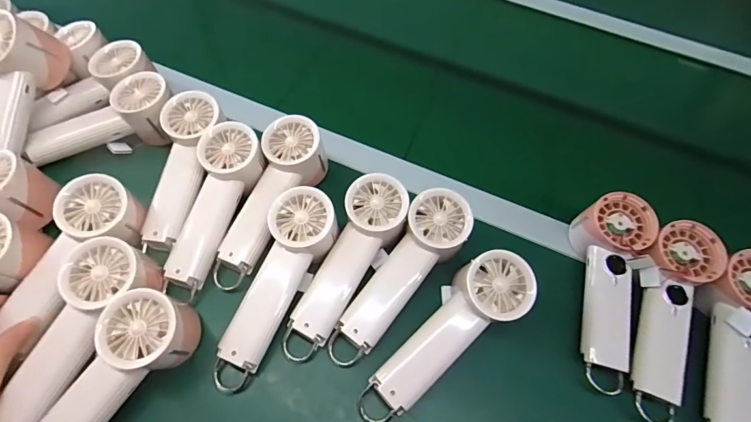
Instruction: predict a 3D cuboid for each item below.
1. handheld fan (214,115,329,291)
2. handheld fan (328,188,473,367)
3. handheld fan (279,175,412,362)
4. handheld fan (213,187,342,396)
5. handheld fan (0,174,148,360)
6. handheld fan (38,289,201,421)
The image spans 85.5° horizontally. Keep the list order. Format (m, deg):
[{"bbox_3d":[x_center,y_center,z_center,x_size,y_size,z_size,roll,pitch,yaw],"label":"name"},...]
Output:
[{"bbox_3d":[-0.112,-0.006,0.439,0.068,0.055,0.196,23,76,10],"label":"handheld fan"},{"bbox_3d":[0.025,0.065,0.397,0.060,0.048,0.195,35,78,16],"label":"handheld fan"},{"bbox_3d":[-0.029,0.054,0.401,0.063,0.042,0.195,27,78,12],"label":"handheld fan"},{"bbox_3d":[-0.094,0.071,0.384,0.058,0.036,0.190,21,76,9],"label":"handheld fan"},{"bbox_3d":[-0.288,0.048,0.386,0.060,0.055,0.167,25,75,11],"label":"handheld fan"},{"bbox_3d":[-0.230,0.149,0.333,0.060,0.075,0.183,35,64,16],"label":"handheld fan"}]

